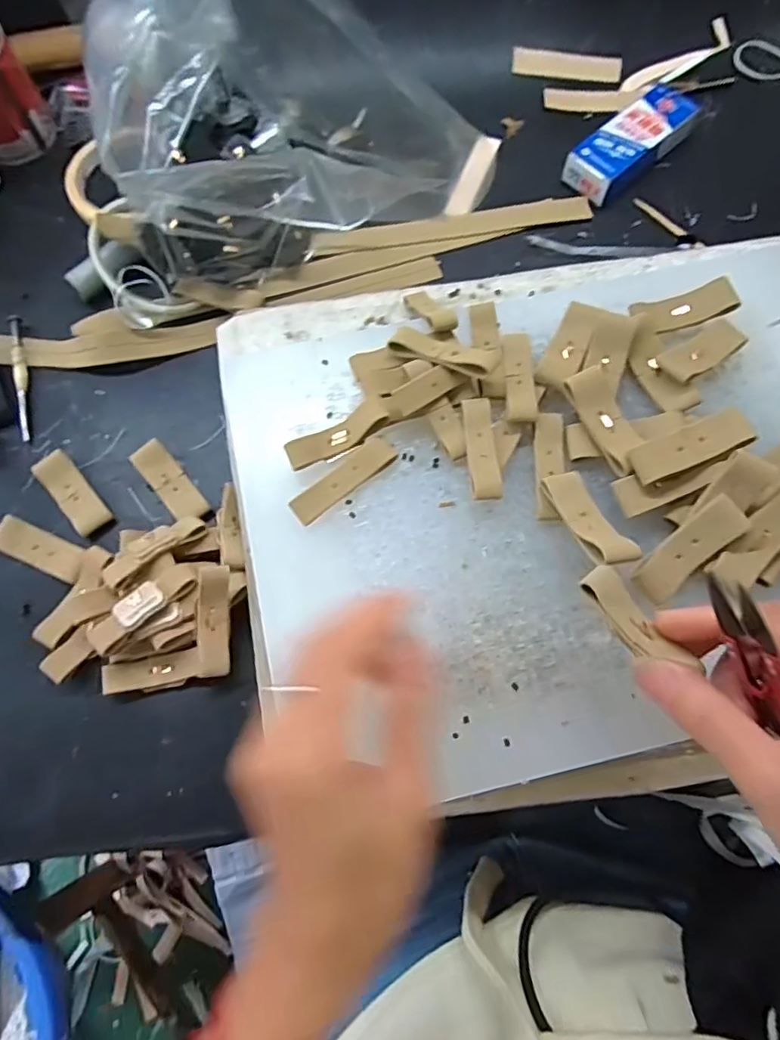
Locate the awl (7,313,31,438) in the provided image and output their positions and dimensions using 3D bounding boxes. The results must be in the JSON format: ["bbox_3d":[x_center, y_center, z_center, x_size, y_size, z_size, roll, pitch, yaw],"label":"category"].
[{"bbox_3d":[-0.246,-0.097,0.382,0.010,0.010,0.090,-15,73,-4],"label":"awl"}]

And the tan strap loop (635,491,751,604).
[{"bbox_3d":[0.149,0.015,0.285,0.060,0.009,0.021,-43,76,5],"label":"tan strap loop"}]

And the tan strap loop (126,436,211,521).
[{"bbox_3d":[-0.137,-0.023,0.359,0.021,0.010,0.059,-39,76,-11],"label":"tan strap loop"}]

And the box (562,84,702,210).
[{"bbox_3d":[0.182,-0.284,0.434,0.108,0.025,0.042,-40,76,-11],"label":"box"}]

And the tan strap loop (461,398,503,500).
[{"bbox_3d":[0.049,-0.037,0.310,0.016,0.015,0.057,-3,72,0],"label":"tan strap loop"}]

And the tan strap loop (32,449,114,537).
[{"bbox_3d":[-0.197,-0.017,0.356,0.022,0.004,0.059,-36,77,-26],"label":"tan strap loop"}]

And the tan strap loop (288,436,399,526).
[{"bbox_3d":[-0.024,-0.021,0.308,0.063,0.004,0.017,-40,93,-12],"label":"tan strap loop"}]

